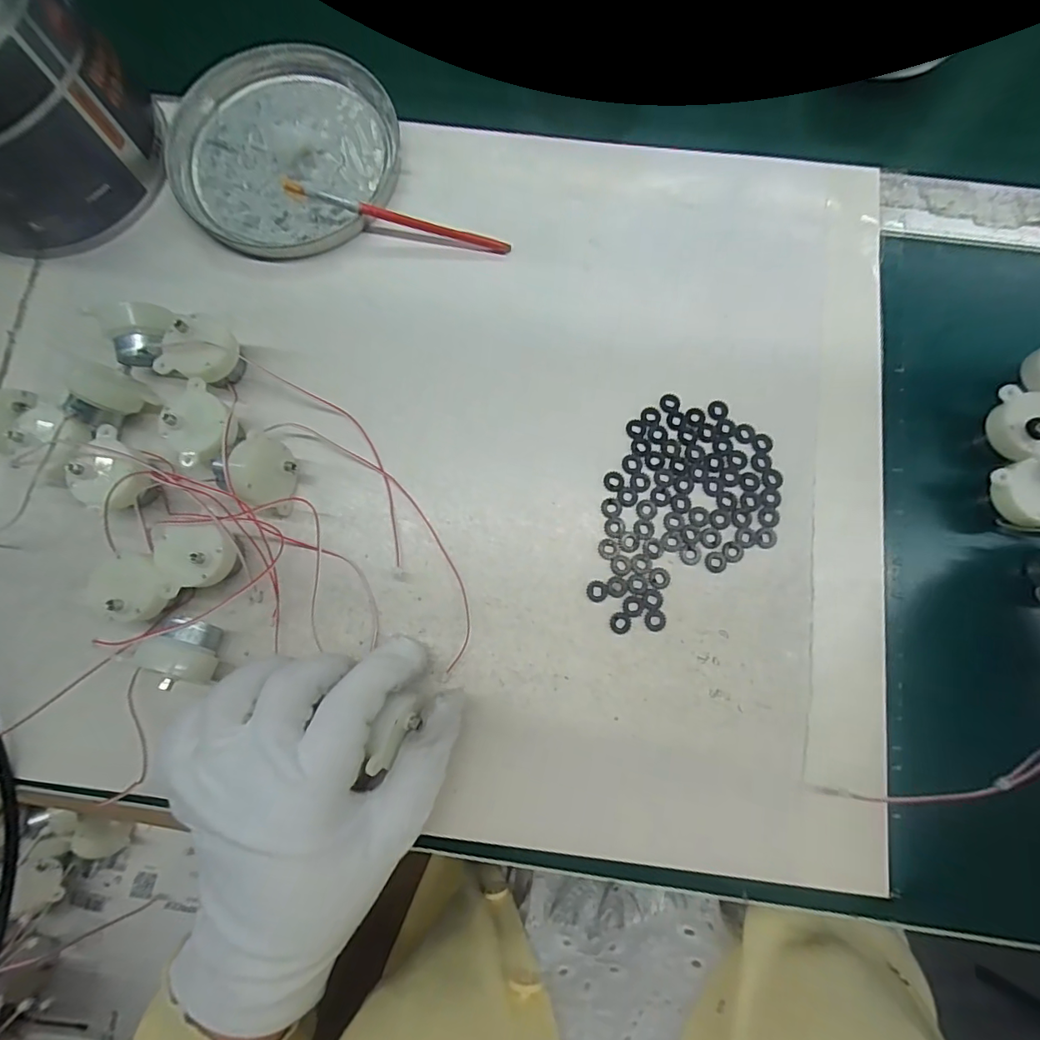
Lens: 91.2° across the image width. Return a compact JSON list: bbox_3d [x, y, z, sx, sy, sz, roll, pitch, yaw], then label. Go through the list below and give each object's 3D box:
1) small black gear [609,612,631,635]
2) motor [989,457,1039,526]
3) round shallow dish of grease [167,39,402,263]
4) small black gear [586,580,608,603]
[{"bbox_3d":[0.049,0.050,0.249,0.010,0.004,0.010,0,79,1],"label":"small black gear"},{"bbox_3d":[0.242,-0.013,0.236,0.032,0.016,0.031,0,79,1],"label":"motor"},{"bbox_3d":[-0.136,-0.216,0.294,0.126,0.014,0.129,0,79,1],"label":"round shallow dish of grease"},{"bbox_3d":[0.038,0.035,0.252,0.011,0.004,0.011,0,79,1],"label":"small black gear"}]

